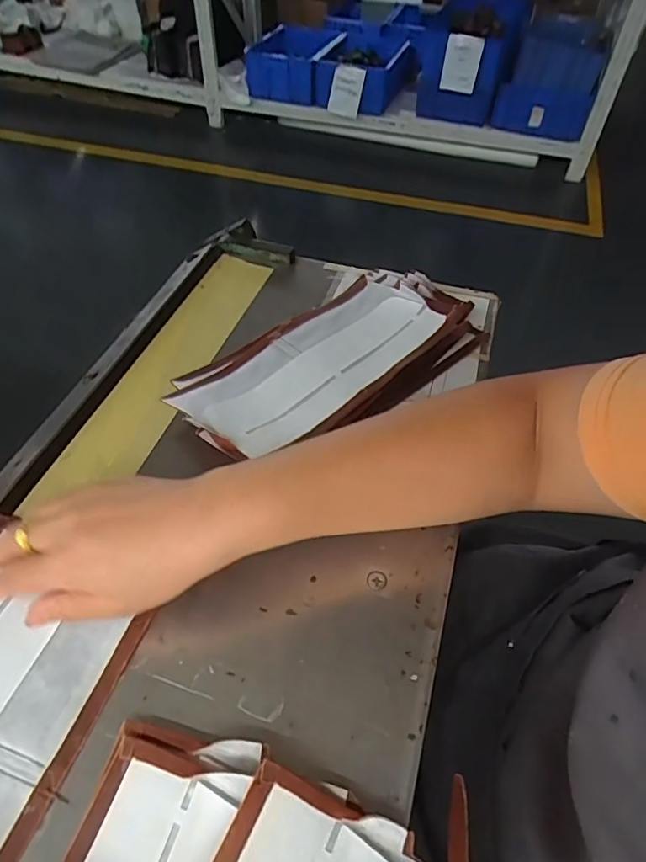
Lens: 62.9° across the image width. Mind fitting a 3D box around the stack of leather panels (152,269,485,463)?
[{"bbox_3d":[0.007,-0.062,0.426,0.256,0.027,0.121,-32,58,-25],"label":"stack of leather panels"}]

